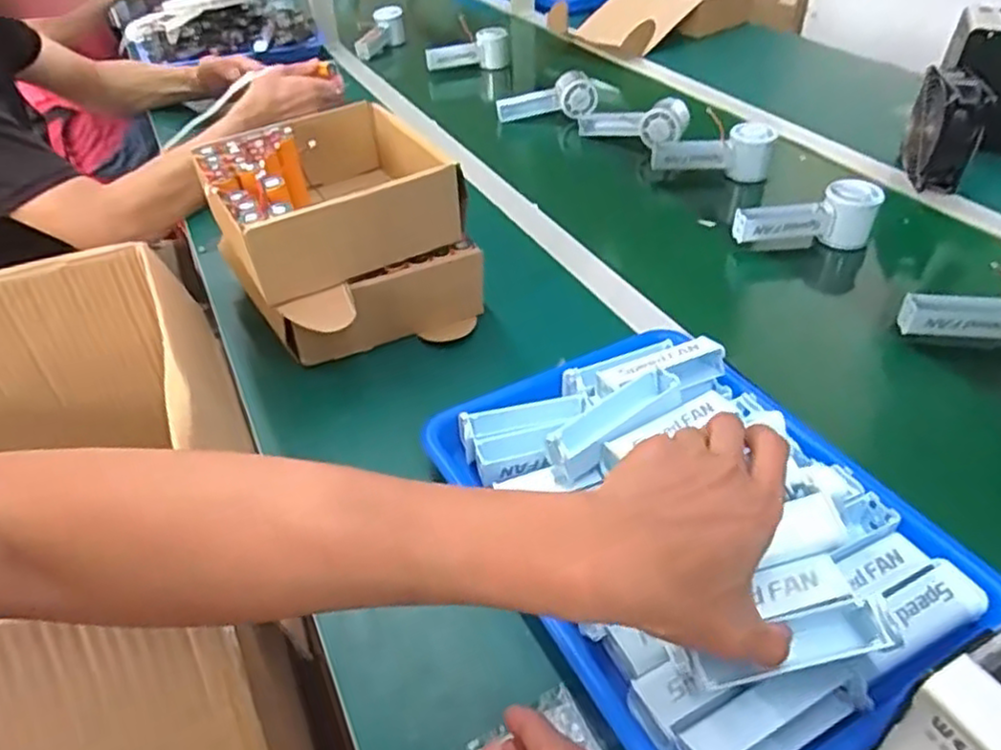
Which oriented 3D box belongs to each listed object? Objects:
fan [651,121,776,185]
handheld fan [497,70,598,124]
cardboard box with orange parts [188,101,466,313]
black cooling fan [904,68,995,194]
[{"bbox_3d":[0.273,-0.285,0.918,0.148,0.078,0.052,3,38,21],"label":"fan"},{"bbox_3d":[0.071,-0.423,1.094,0.154,0.061,0.054,-6,38,13],"label":"handheld fan"},{"bbox_3d":[-0.154,-0.170,0.660,0.210,0.080,0.192,-20,43,-19],"label":"cardboard box with orange parts"},{"bbox_3d":[0.538,-0.301,0.865,0.054,0.112,0.107,4,40,8],"label":"black cooling fan"}]

